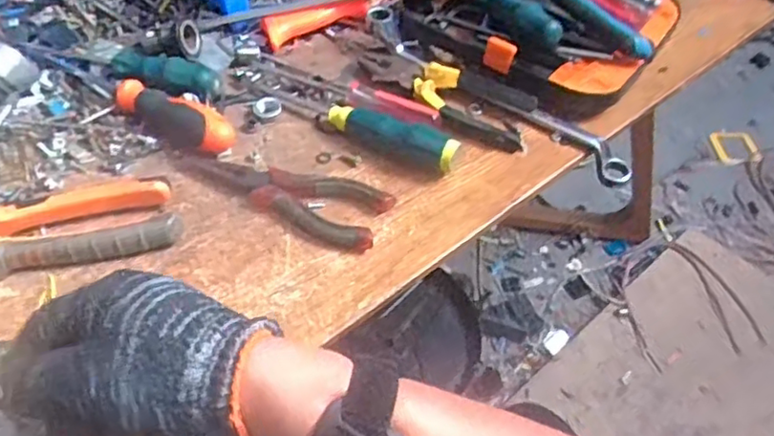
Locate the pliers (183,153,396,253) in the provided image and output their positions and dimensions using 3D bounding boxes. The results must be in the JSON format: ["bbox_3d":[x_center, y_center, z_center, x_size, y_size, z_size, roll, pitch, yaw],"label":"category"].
[{"bbox_3d":[-0.078,-0.018,0.473,0.153,0.016,0.051,14,51,11],"label":"pliers"}]

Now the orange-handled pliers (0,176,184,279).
[{"bbox_3d":[-0.239,0.011,0.438,0.191,0.020,0.053,-11,51,-10],"label":"orange-handled pliers"}]

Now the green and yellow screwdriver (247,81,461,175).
[{"bbox_3d":[-0.031,-0.079,0.517,0.185,0.031,0.032,22,53,17],"label":"green and yellow screwdriver"}]

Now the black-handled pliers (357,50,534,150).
[{"bbox_3d":[0.052,-0.109,0.548,0.155,0.024,0.065,34,58,25],"label":"black-handled pliers"}]

